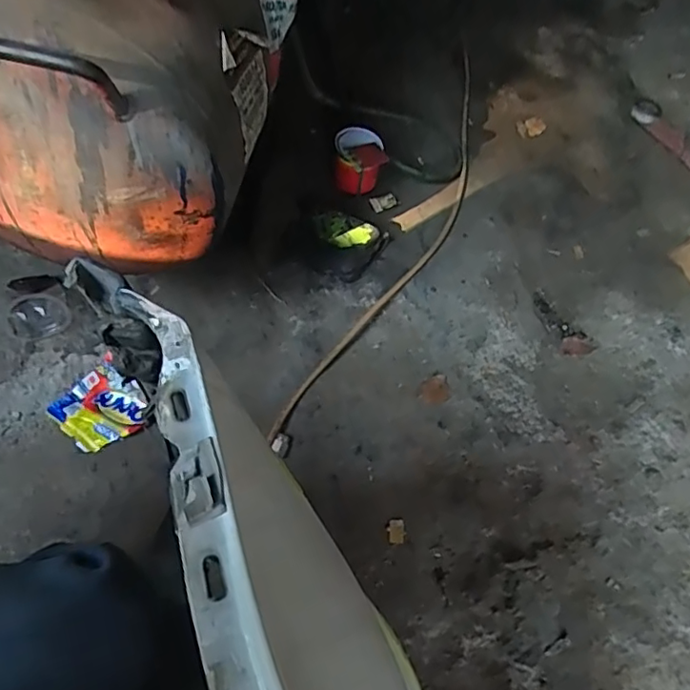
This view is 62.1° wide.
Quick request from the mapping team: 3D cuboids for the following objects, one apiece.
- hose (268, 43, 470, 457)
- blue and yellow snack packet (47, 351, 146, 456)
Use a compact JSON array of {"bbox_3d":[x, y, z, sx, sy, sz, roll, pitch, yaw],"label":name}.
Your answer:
[{"bbox_3d":[0.113,-0.192,0.887,0.106,0.029,0.840,21,60,10],"label":"hose"},{"bbox_3d":[-0.296,0.076,0.697,0.103,0.022,0.095,40,65,20],"label":"blue and yellow snack packet"}]

